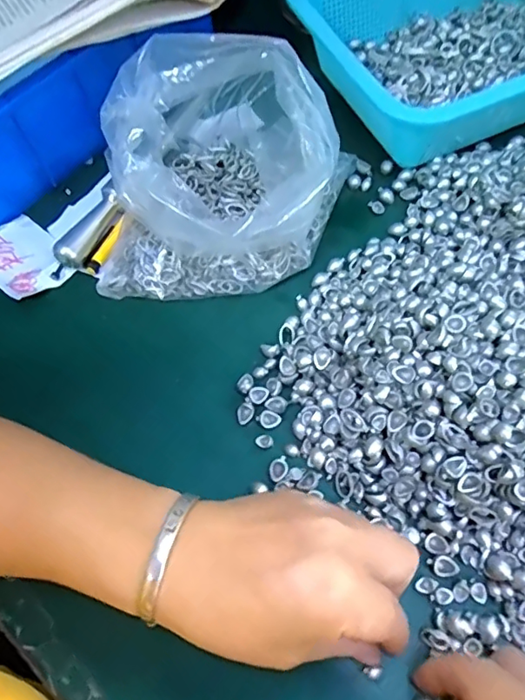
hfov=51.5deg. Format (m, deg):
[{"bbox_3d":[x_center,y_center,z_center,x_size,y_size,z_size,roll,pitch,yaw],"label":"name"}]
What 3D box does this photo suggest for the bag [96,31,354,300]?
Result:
[{"bbox_3d":[-0.027,-0.109,0.356,0.147,0.110,0.139,11,64,11],"label":"bag"}]

